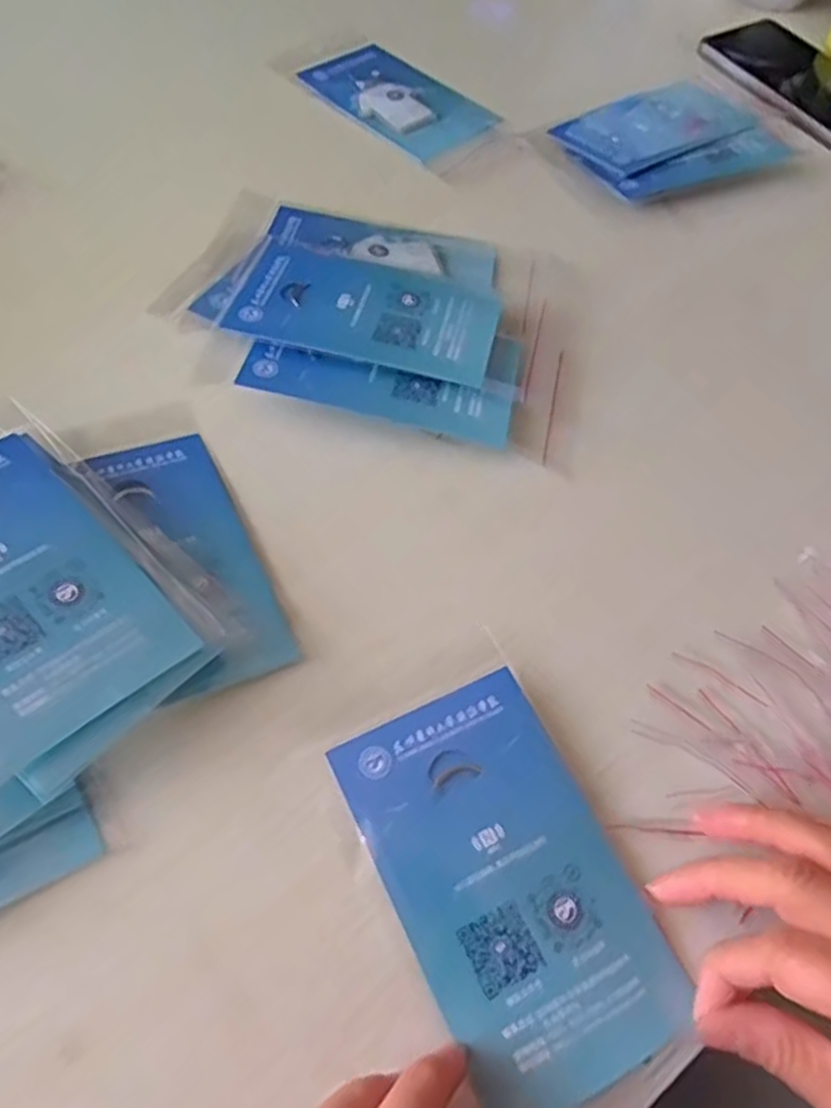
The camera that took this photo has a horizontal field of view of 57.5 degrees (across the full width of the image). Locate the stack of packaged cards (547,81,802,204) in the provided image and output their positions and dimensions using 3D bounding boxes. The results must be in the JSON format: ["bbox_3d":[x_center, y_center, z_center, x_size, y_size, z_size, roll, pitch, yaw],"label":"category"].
[{"bbox_3d":[0.181,-0.290,0.522,0.153,0.012,0.106,-28,64,-19],"label":"stack of packaged cards"}]

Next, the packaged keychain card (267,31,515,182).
[{"bbox_3d":[-0.014,-0.332,0.549,0.179,0.013,0.091,38,64,19],"label":"packaged keychain card"}]

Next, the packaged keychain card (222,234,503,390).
[{"bbox_3d":[-0.025,-0.132,0.403,0.136,0.006,0.083,14,55,5],"label":"packaged keychain card"}]

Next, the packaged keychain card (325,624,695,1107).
[{"bbox_3d":[0.030,0.109,0.273,0.081,0.010,0.149,-23,62,-16],"label":"packaged keychain card"}]

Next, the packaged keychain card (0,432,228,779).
[{"bbox_3d":[-0.155,0.009,0.293,0.088,0.005,0.136,-35,69,-32],"label":"packaged keychain card"}]

